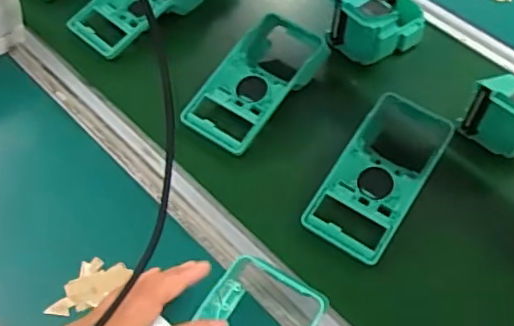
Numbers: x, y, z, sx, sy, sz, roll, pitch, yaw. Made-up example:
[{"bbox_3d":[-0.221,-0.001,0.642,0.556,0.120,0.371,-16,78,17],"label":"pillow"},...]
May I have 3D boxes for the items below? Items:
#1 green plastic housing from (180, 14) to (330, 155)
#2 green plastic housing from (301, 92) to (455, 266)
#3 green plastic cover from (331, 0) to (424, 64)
[{"bbox_3d":[-0.001,-0.093,0.637,0.088,0.056,0.177,33,56,20],"label":"green plastic housing"},{"bbox_3d":[0.123,0.011,0.571,0.086,0.051,0.177,30,55,18],"label":"green plastic housing"},{"bbox_3d":[0.158,-0.184,0.713,0.126,0.081,0.084,-32,61,-26],"label":"green plastic cover"}]

